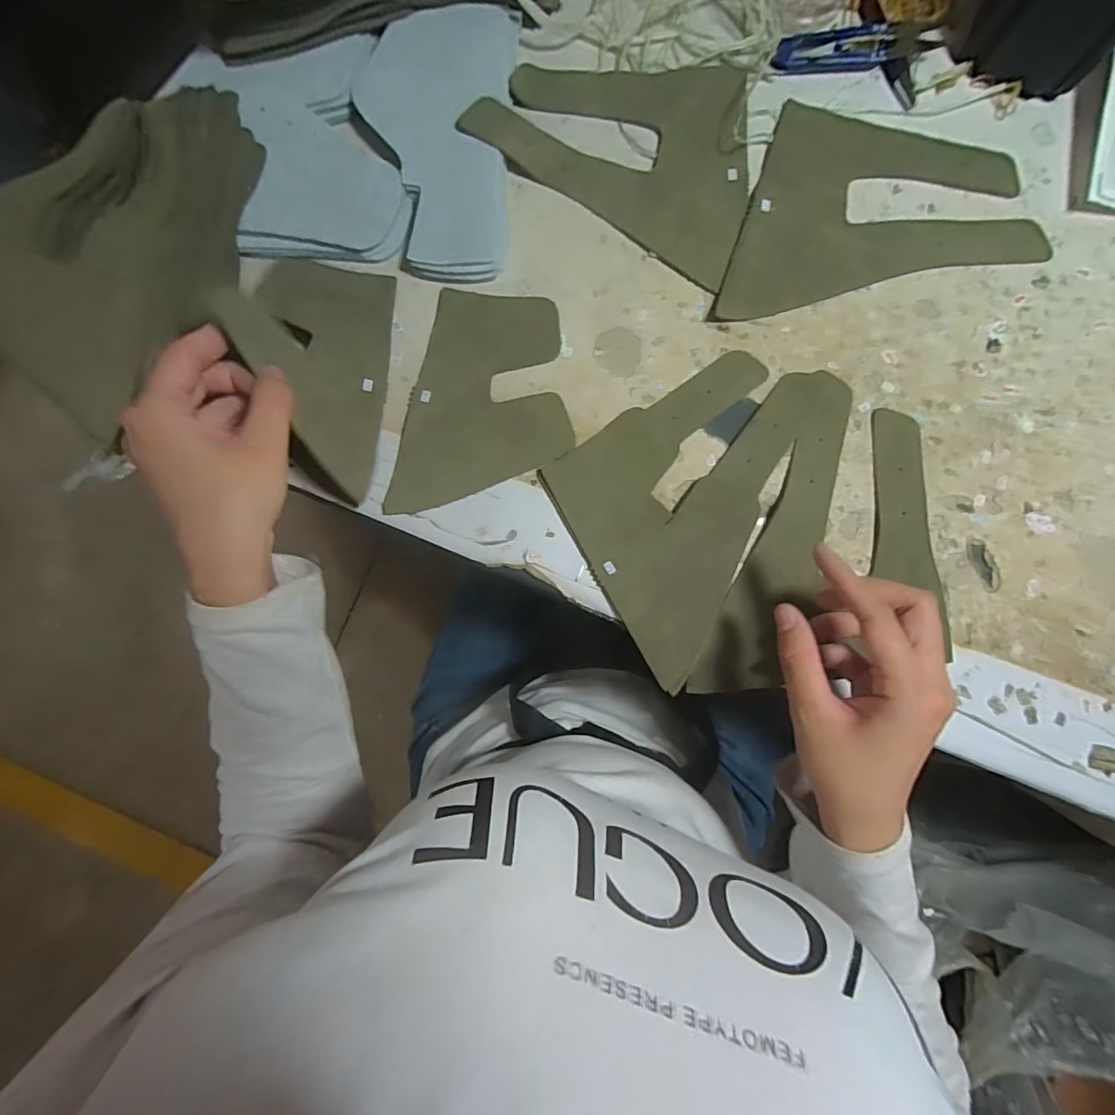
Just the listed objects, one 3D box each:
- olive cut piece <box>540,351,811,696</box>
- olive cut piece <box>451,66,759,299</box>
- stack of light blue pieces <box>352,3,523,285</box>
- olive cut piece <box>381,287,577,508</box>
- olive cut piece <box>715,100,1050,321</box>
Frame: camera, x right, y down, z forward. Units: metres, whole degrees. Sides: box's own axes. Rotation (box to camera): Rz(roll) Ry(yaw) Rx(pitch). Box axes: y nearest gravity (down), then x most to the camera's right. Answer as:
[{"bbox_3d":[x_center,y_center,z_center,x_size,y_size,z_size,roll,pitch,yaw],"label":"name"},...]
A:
[{"bbox_3d":[0.064,-0.042,0.318,0.125,0.004,0.200,26,85,5],"label":"olive cut piece"},{"bbox_3d":[0.055,-0.281,0.331,0.186,0.016,0.129,33,88,3],"label":"olive cut piece"},{"bbox_3d":[-0.080,-0.270,0.332,0.098,0.019,0.174,3,86,2],"label":"stack of light blue pieces"},{"bbox_3d":[-0.044,-0.098,0.328,0.106,0.005,0.148,10,87,2],"label":"olive cut piece"},{"bbox_3d":[0.204,-0.226,0.325,0.200,0.006,0.134,-3,86,1],"label":"olive cut piece"}]

